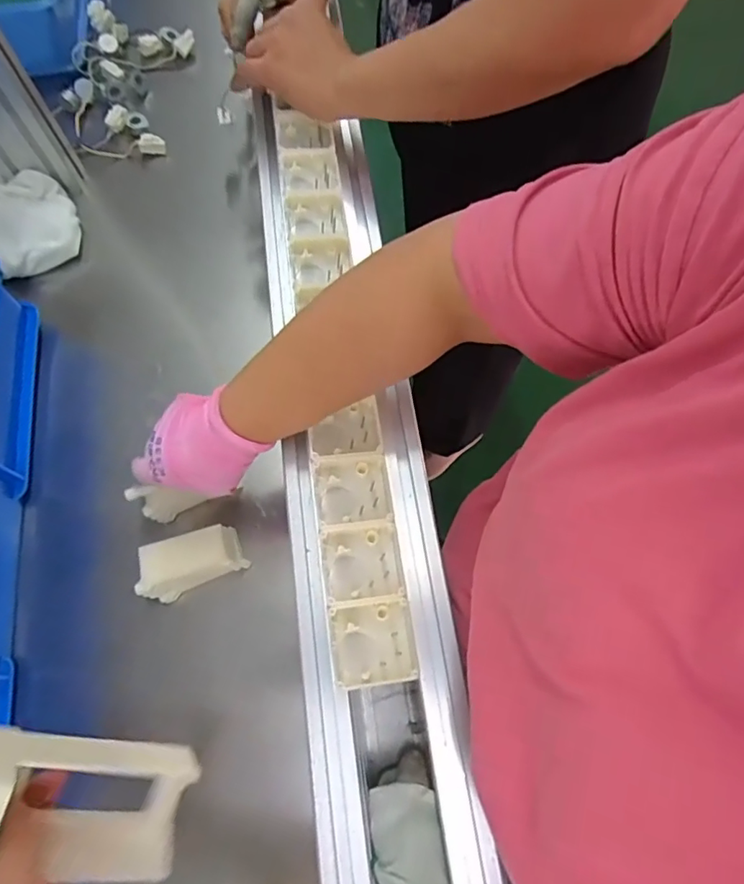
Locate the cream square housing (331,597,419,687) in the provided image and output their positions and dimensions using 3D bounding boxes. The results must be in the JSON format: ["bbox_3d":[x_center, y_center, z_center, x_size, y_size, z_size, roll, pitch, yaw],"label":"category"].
[{"bbox_3d":[0.000,0.128,0.348,0.049,0.019,0.048,-8,68,-2],"label":"cream square housing"}]

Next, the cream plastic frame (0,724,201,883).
[{"bbox_3d":[-0.137,0.166,0.253,0.050,0.111,0.057,4,63,41],"label":"cream plastic frame"}]

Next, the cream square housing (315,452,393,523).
[{"bbox_3d":[-0.014,0.033,0.385,0.049,0.013,0.051,-7,68,-1],"label":"cream square housing"}]

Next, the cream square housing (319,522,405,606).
[{"bbox_3d":[-0.007,0.081,0.368,0.048,0.017,0.048,-7,68,-2],"label":"cream square housing"}]

